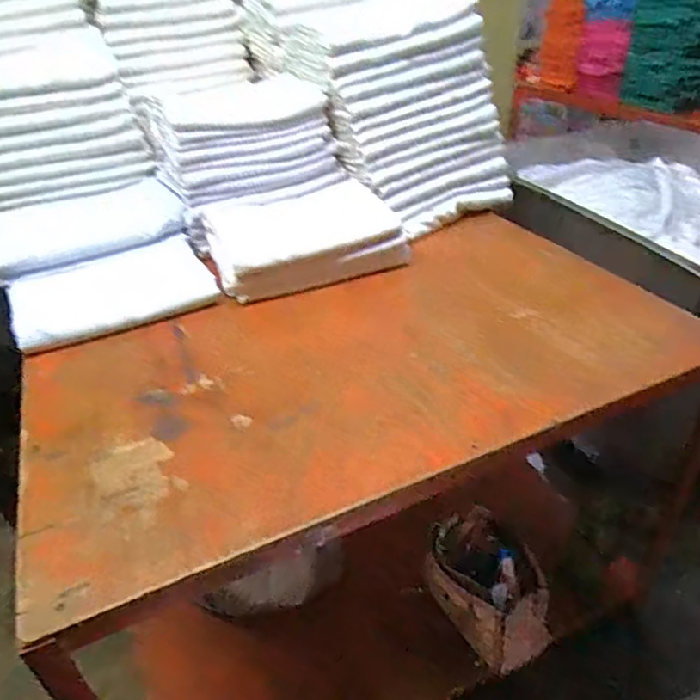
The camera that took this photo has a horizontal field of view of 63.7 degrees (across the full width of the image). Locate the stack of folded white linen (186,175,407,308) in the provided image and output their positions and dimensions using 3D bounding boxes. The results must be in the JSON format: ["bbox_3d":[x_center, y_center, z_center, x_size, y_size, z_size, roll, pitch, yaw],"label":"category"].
[{"bbox_3d":[-0.112,-0.235,1.235,0.442,0.125,0.257,-12,36,-12],"label":"stack of folded white linen"}]

